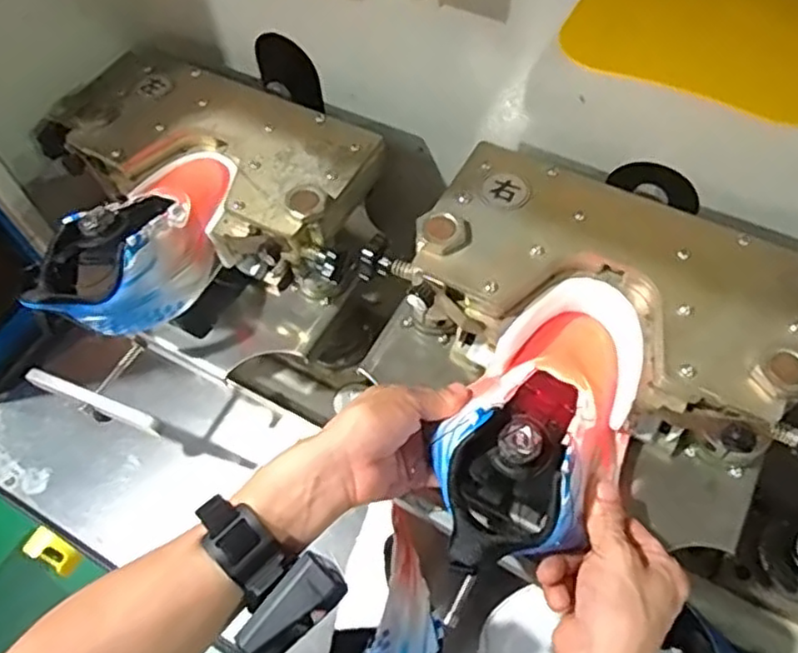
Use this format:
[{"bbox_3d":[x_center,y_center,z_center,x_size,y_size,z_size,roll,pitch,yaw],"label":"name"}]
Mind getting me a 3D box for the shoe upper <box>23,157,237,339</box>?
[{"bbox_3d":[-0.215,-0.079,0.579,0.107,0.068,0.208,22,62,15],"label":"shoe upper"}]

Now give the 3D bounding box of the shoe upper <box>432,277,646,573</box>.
[{"bbox_3d":[0.105,0.060,0.479,0.115,0.067,0.248,23,58,16],"label":"shoe upper"}]

